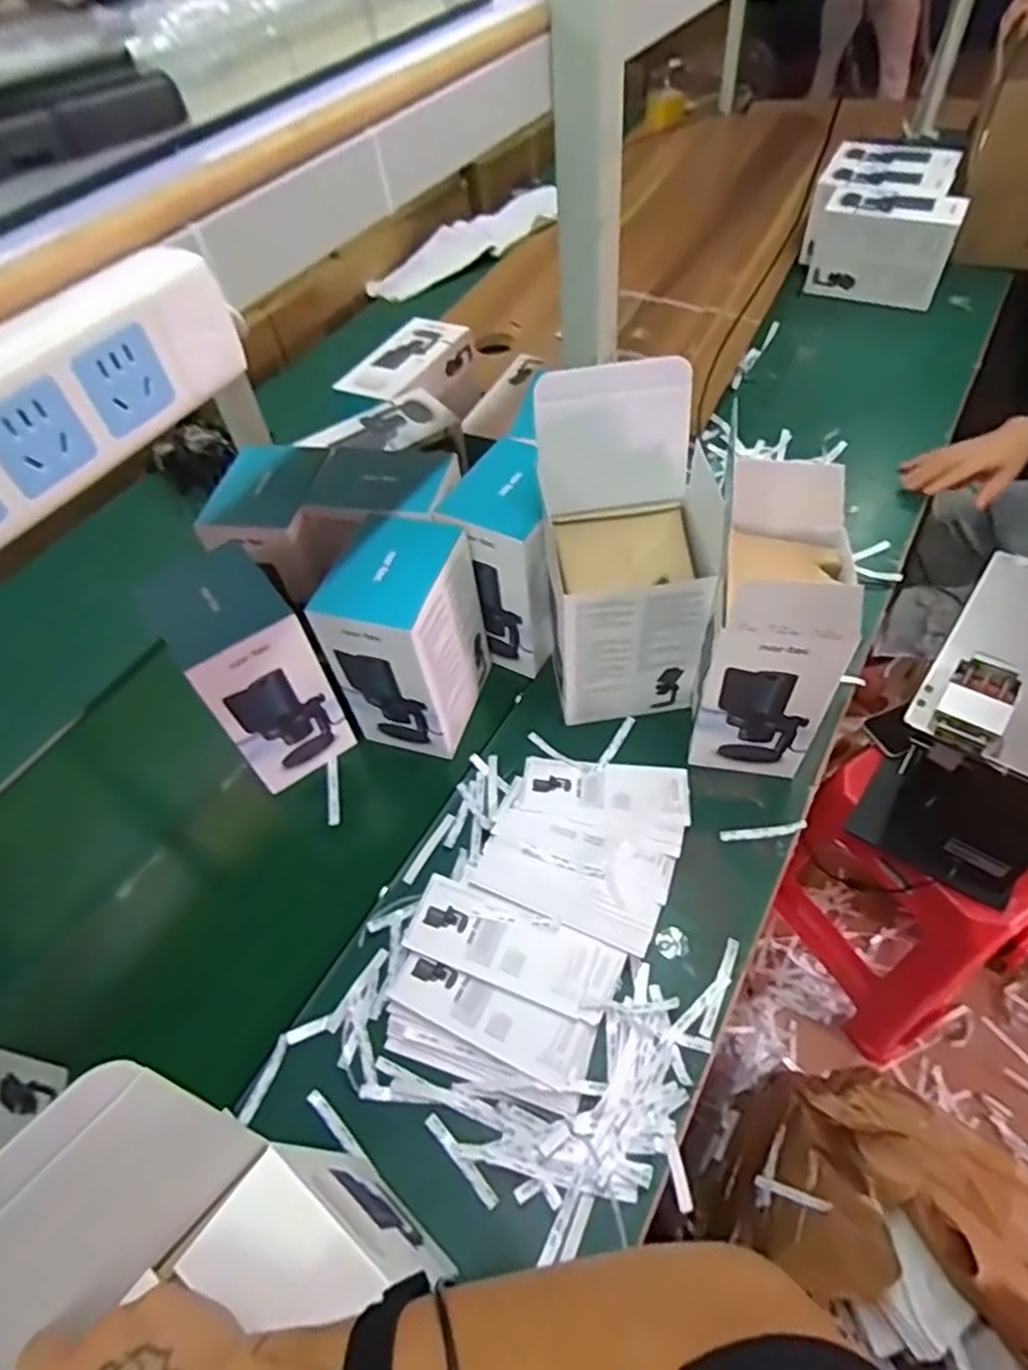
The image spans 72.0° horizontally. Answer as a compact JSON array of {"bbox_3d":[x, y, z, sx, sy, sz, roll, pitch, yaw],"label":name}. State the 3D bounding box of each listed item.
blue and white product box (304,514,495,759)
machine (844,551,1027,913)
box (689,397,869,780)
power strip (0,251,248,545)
[{"bbox_3d":[-0.116,-0.054,0.803,0.123,0.222,0.165,12,55,14],"label":"blue and white product box"},{"bbox_3d":[0.646,0.063,0.941,0.229,0.321,0.345,28,61,24],"label":"machine"},{"bbox_3d":[0.262,-0.056,0.726,0.118,0.291,0.177,7,54,11],"label":"box"},{"bbox_3d":[-0.176,-0.104,0.267,0.026,0.051,0.176,22,59,21],"label":"power strip"}]

